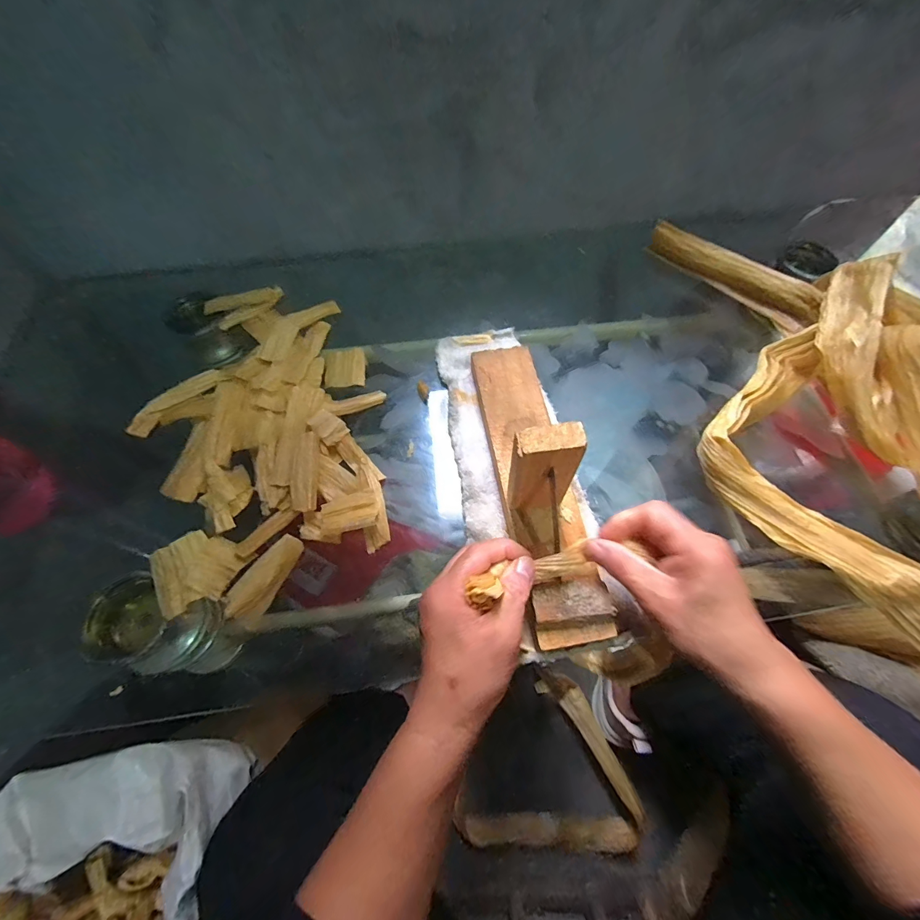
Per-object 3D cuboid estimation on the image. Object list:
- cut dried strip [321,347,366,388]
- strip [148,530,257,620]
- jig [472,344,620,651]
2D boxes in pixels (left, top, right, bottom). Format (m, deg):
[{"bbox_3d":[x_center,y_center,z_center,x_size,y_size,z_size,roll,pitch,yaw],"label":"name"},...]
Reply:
[{"bbox_3d":[-0.122,-0.098,0.428,0.044,0.004,0.051,-8,64,-4],"label":"cut dried strip"},{"bbox_3d":[-0.216,0.087,0.335,0.069,0.009,0.065,-38,70,-17],"label":"strip"},{"bbox_3d":[0.064,-0.010,0.314,0.065,0.112,0.272,-9,62,-5],"label":"jig"}]

